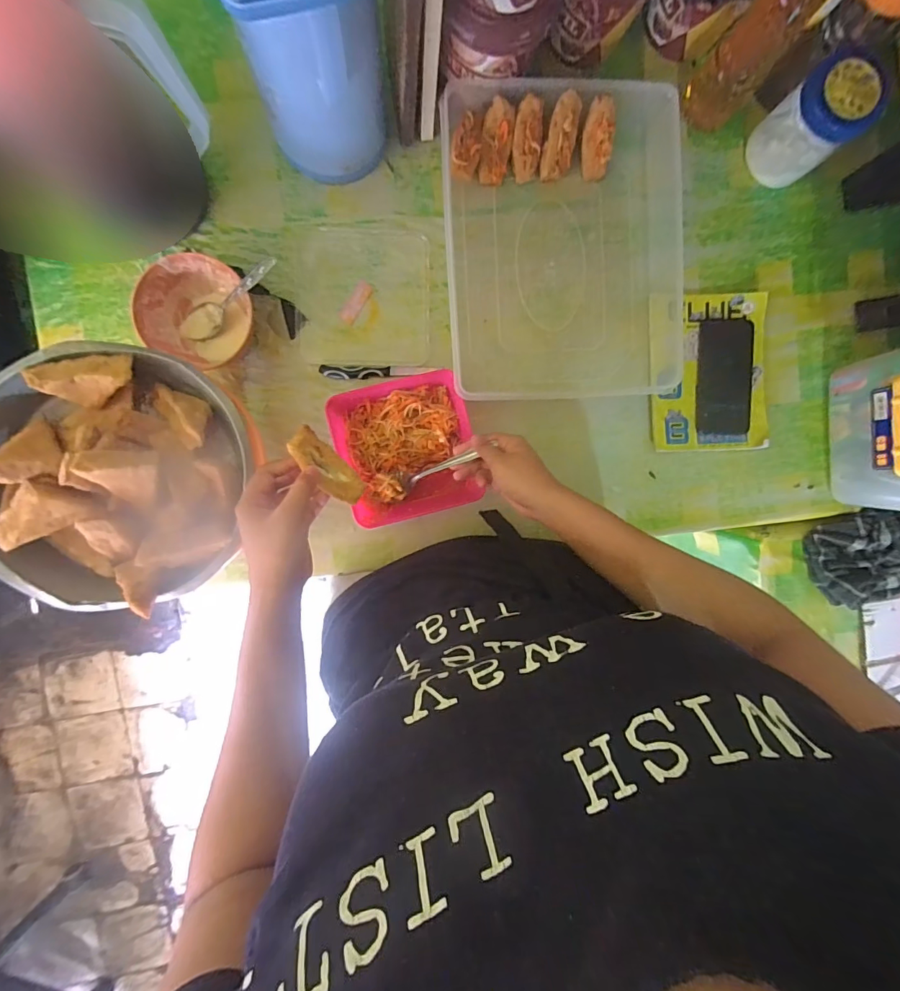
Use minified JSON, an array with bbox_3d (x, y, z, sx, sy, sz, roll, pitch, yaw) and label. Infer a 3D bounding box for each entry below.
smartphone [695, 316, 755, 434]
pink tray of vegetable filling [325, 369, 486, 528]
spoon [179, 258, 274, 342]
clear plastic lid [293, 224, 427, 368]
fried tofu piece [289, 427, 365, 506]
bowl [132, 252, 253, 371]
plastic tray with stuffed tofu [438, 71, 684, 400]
[{"bbox_3d":[0.375,-0.161,0.606,0.081,0.015,0.150,-2,95,-5],"label":"smartphone"},{"bbox_3d":[-0.054,-0.058,0.562,0.160,0.052,0.169,-16,96,-3],"label":"pink tray of vegetable filling"},{"bbox_3d":[-0.257,-0.227,0.515,0.158,0.029,0.036,-18,97,31],"label":"spoon"},{"bbox_3d":[-0.109,-0.251,0.566,0.165,0.006,0.164,-1,95,-5],"label":"clear plastic lid"},{"bbox_3d":[-0.113,-0.026,0.415,0.027,0.025,0.080,-42,110,0],"label":"fried tofu piece"},{"bbox_3d":[-0.296,-0.215,0.523,0.107,0.057,0.114,0,95,-5],"label":"bowl"},{"bbox_3d":[0.134,-0.315,0.553,0.283,0.060,0.376,-4,95,-4],"label":"plastic tray with stuffed tofu"}]

